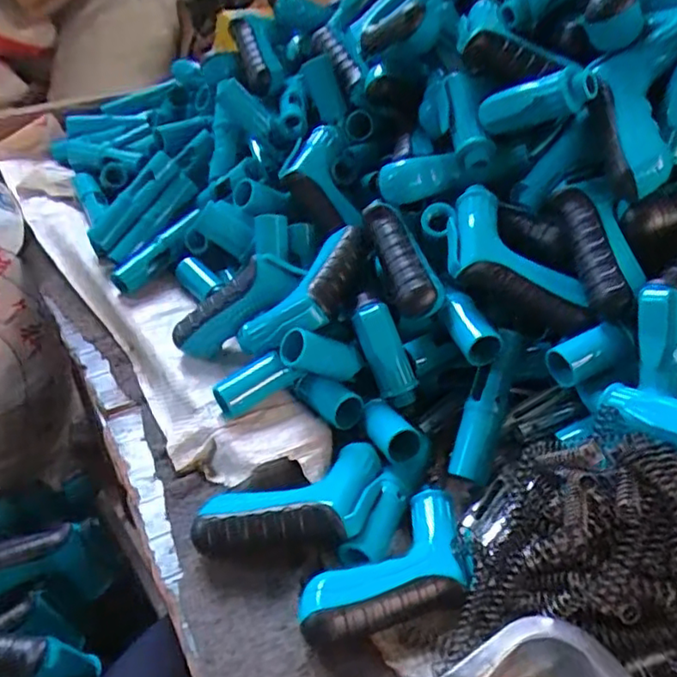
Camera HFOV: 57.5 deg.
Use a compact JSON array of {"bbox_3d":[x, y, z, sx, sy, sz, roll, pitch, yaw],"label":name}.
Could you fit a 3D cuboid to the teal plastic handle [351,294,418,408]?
[{"bbox_3d":[0.038,0.011,0.494,0.028,0.092,0.024,-28,12,-31],"label":"teal plastic handle"}]

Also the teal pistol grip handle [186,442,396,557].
[{"bbox_3d":[-0.027,0.125,0.435,0.143,0.042,0.070,-17,41,-20],"label":"teal pistol grip handle"}]

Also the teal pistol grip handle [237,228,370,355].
[{"bbox_3d":[-0.020,-0.035,0.513,0.137,0.045,0.065,-45,52,-15],"label":"teal pistol grip handle"}]

